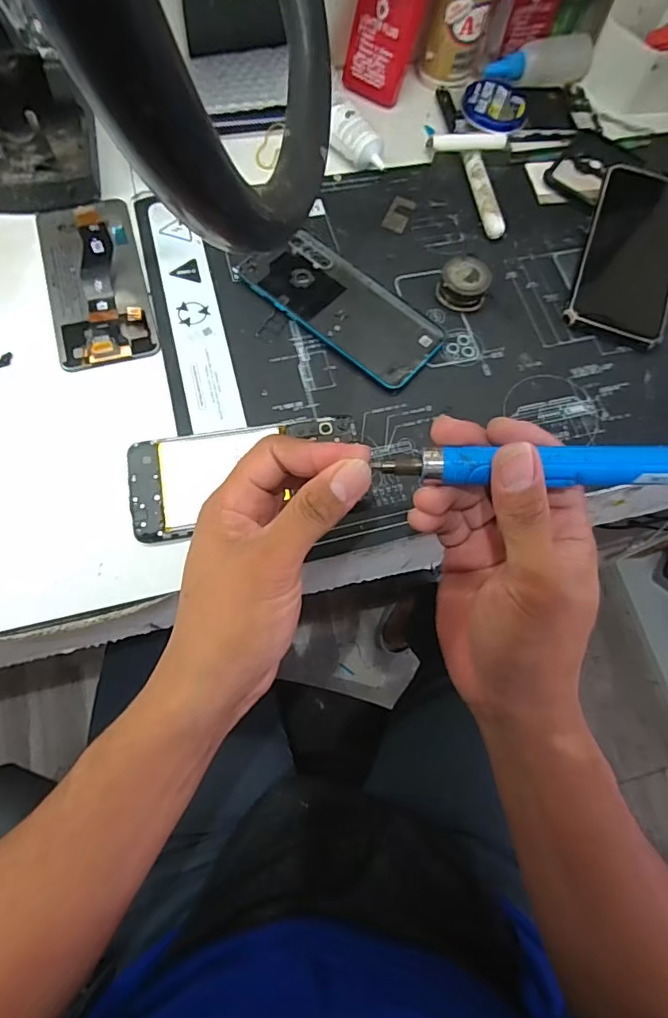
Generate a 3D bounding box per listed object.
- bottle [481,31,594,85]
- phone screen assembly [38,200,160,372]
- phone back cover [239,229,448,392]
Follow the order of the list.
[{"bbox_3d":[0.202,-0.444,0.528,0.110,0.027,0.036,-15,72,-10],"label":"bottle"},{"bbox_3d":[-0.184,-0.183,0.399,0.071,0.042,0.154,-15,70,-12],"label":"phone screen assembly"},{"bbox_3d":[0.008,-0.164,0.423,0.163,0.009,0.075,39,72,9],"label":"phone back cover"}]

